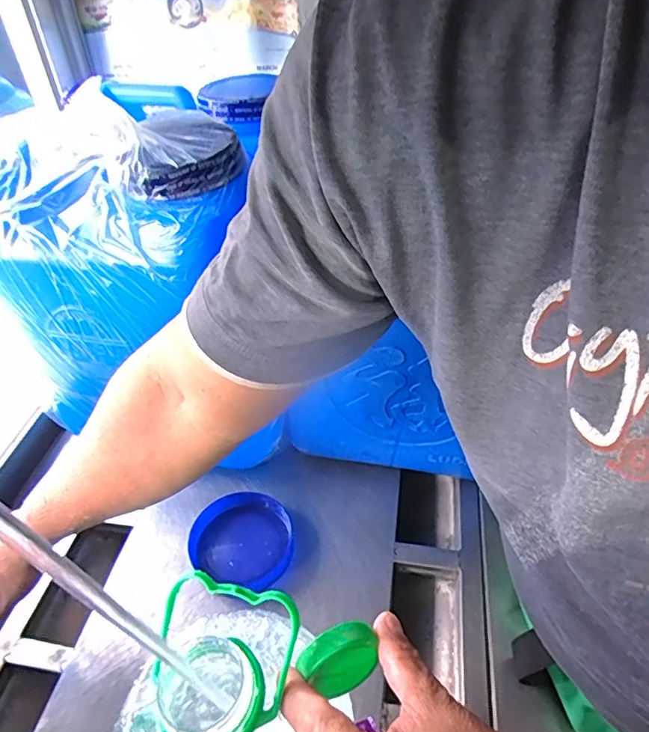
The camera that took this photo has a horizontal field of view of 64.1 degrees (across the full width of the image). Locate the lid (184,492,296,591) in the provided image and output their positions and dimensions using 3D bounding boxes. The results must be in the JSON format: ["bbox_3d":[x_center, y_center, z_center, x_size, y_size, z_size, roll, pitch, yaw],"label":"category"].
[{"bbox_3d":[-0.100,0.209,0.639,0.123,0.017,0.113,-1,43,1],"label":"lid"}]

